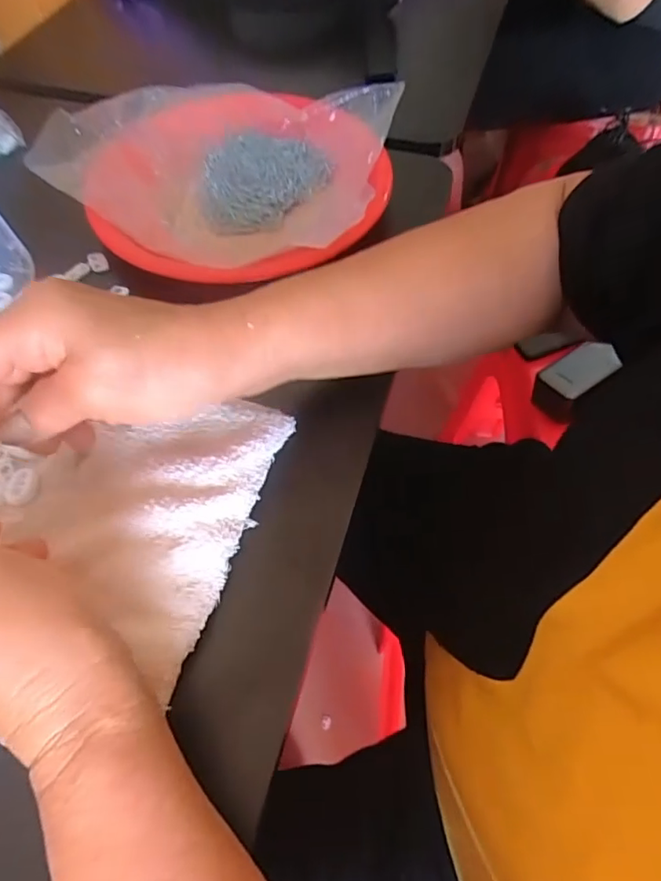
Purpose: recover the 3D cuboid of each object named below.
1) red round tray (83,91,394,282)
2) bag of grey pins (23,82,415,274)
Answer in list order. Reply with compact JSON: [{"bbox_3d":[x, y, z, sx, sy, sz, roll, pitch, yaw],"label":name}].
[{"bbox_3d":[-0.063,-0.207,0.441,0.212,0.042,0.212,-1,59,1],"label":"red round tray"},{"bbox_3d":[-0.079,-0.216,0.433,0.231,0.059,0.211,15,61,10],"label":"bag of grey pins"}]

